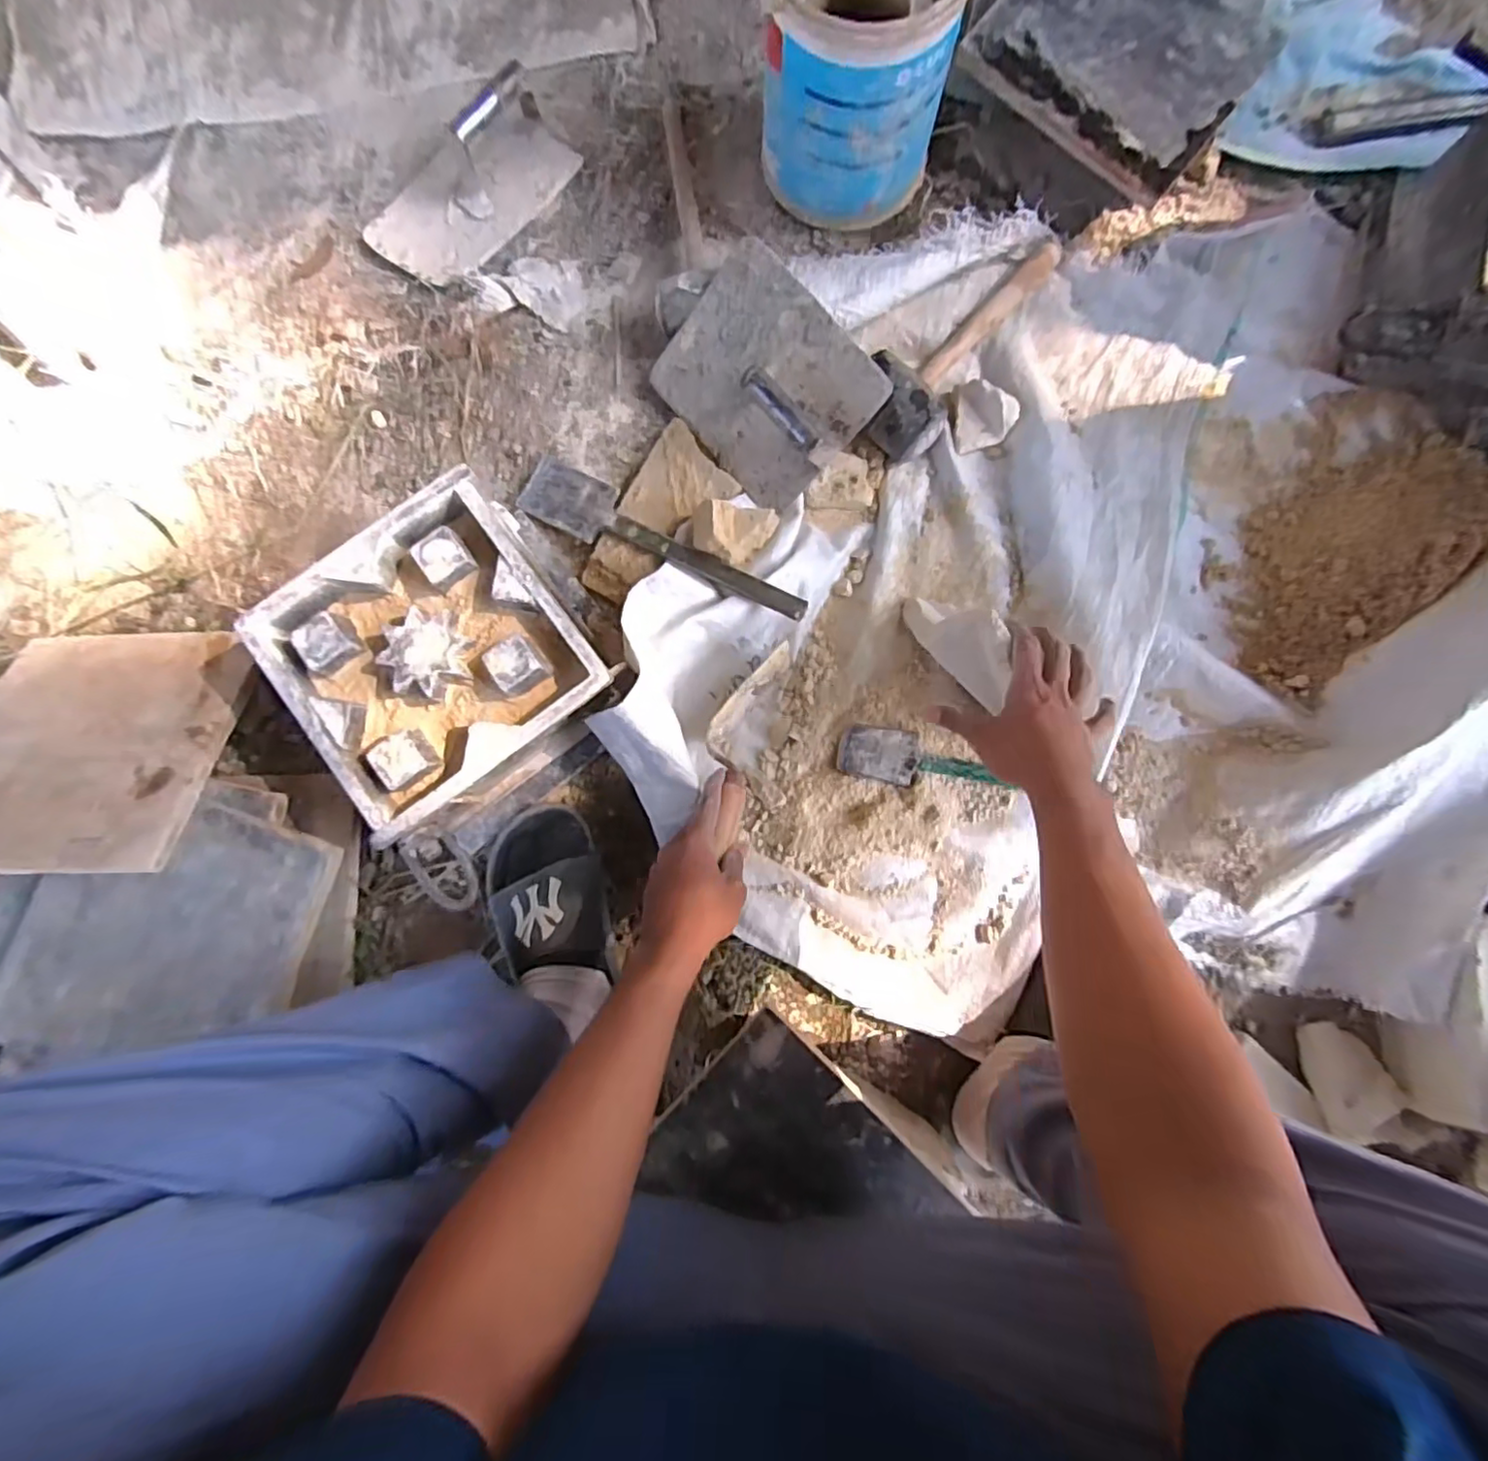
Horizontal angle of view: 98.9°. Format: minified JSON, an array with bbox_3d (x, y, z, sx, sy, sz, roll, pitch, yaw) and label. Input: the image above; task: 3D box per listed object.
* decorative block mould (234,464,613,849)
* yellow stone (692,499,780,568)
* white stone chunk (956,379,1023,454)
[{"bbox_3d":[-0.264,-0.064,0.548,0.229,0.055,0.226,-36,83,-1],"label":"decorative block mould"},{"bbox_3d":[-0.012,-0.192,0.616,0.081,0.033,0.057,7,83,1],"label":"yellow stone"},{"bbox_3d":[0.250,-0.328,0.656,0.057,0.034,0.064,-1,83,0],"label":"white stone chunk"}]

